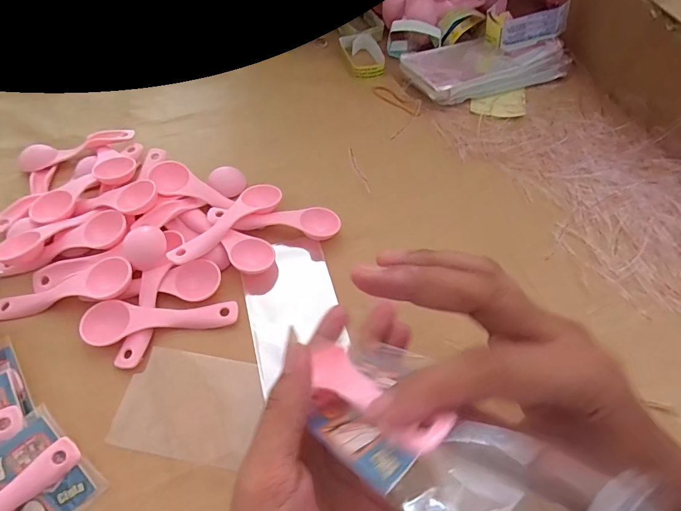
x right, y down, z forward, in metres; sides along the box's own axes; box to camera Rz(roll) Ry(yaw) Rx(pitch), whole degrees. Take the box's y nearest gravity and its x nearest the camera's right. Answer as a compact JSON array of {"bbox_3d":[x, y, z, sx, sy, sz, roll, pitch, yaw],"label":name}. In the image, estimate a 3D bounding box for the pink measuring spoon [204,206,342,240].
[{"bbox_3d":[-0.057,-0.031,0.369,0.111,0.017,0.033,5,56,1],"label":"pink measuring spoon"}]

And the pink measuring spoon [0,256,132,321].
[{"bbox_3d":[-0.214,0.029,0.326,0.106,0.011,0.034,-19,58,1],"label":"pink measuring spoon"}]

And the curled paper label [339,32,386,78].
[{"bbox_3d":[0.031,-0.246,0.512,0.043,0.019,0.068,-14,58,-11],"label":"curled paper label"}]

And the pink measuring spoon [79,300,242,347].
[{"bbox_3d":[-0.136,0.046,0.321,0.111,0.011,0.032,-10,57,-8],"label":"pink measuring spoon"}]

